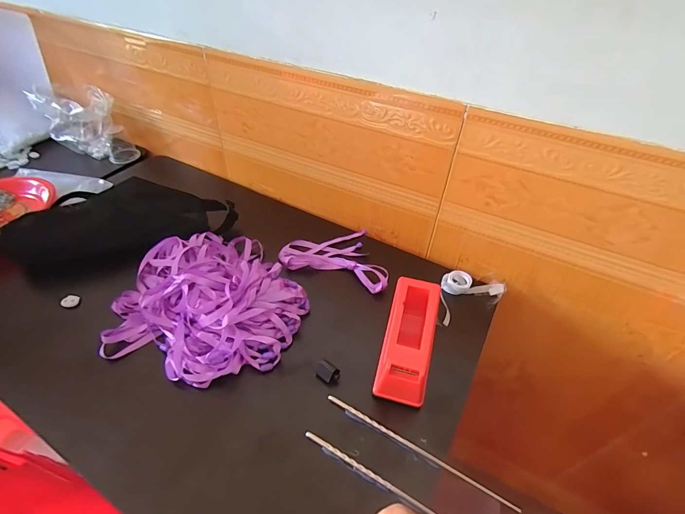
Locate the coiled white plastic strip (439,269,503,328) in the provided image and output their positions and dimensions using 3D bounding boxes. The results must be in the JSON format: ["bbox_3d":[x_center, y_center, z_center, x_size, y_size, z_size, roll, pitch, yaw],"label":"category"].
[{"bbox_3d":[0.182,0.053,0.555,0.124,0.020,0.067,-21,50,-25],"label":"coiled white plastic strip"}]

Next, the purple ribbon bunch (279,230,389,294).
[{"bbox_3d":[-0.005,-0.010,0.612,0.183,0.030,0.130,15,45,10],"label":"purple ribbon bunch"}]

